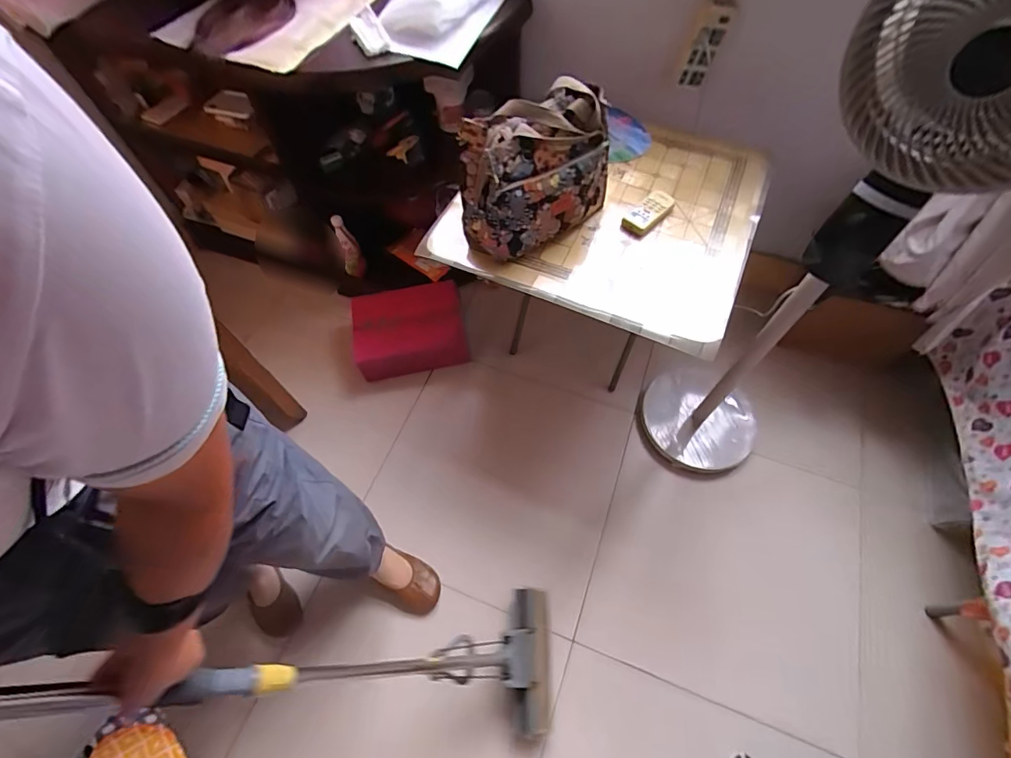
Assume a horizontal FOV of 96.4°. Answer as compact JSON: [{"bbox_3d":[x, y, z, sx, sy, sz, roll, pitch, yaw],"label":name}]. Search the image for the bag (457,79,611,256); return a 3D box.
[{"bbox_3d":[0.055,-0.380,0.825,0.269,0.226,0.140,-25,63,-14],"label":"bag"}]

